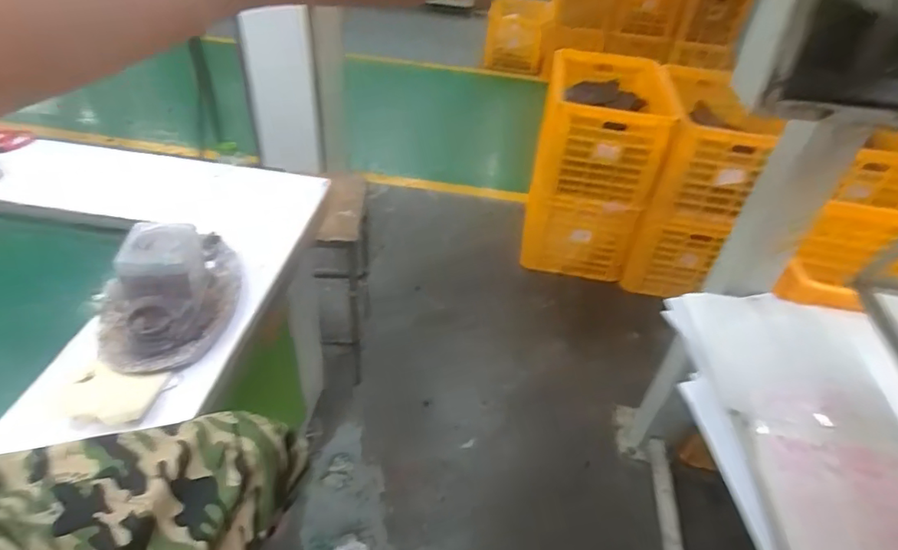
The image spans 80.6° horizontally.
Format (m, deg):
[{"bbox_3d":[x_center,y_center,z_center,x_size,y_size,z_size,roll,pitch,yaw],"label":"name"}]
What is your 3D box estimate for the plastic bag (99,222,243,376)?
[{"bbox_3d":[-0.460,0.011,0.866,0.223,0.121,0.288,-15,45,-23],"label":"plastic bag"}]

